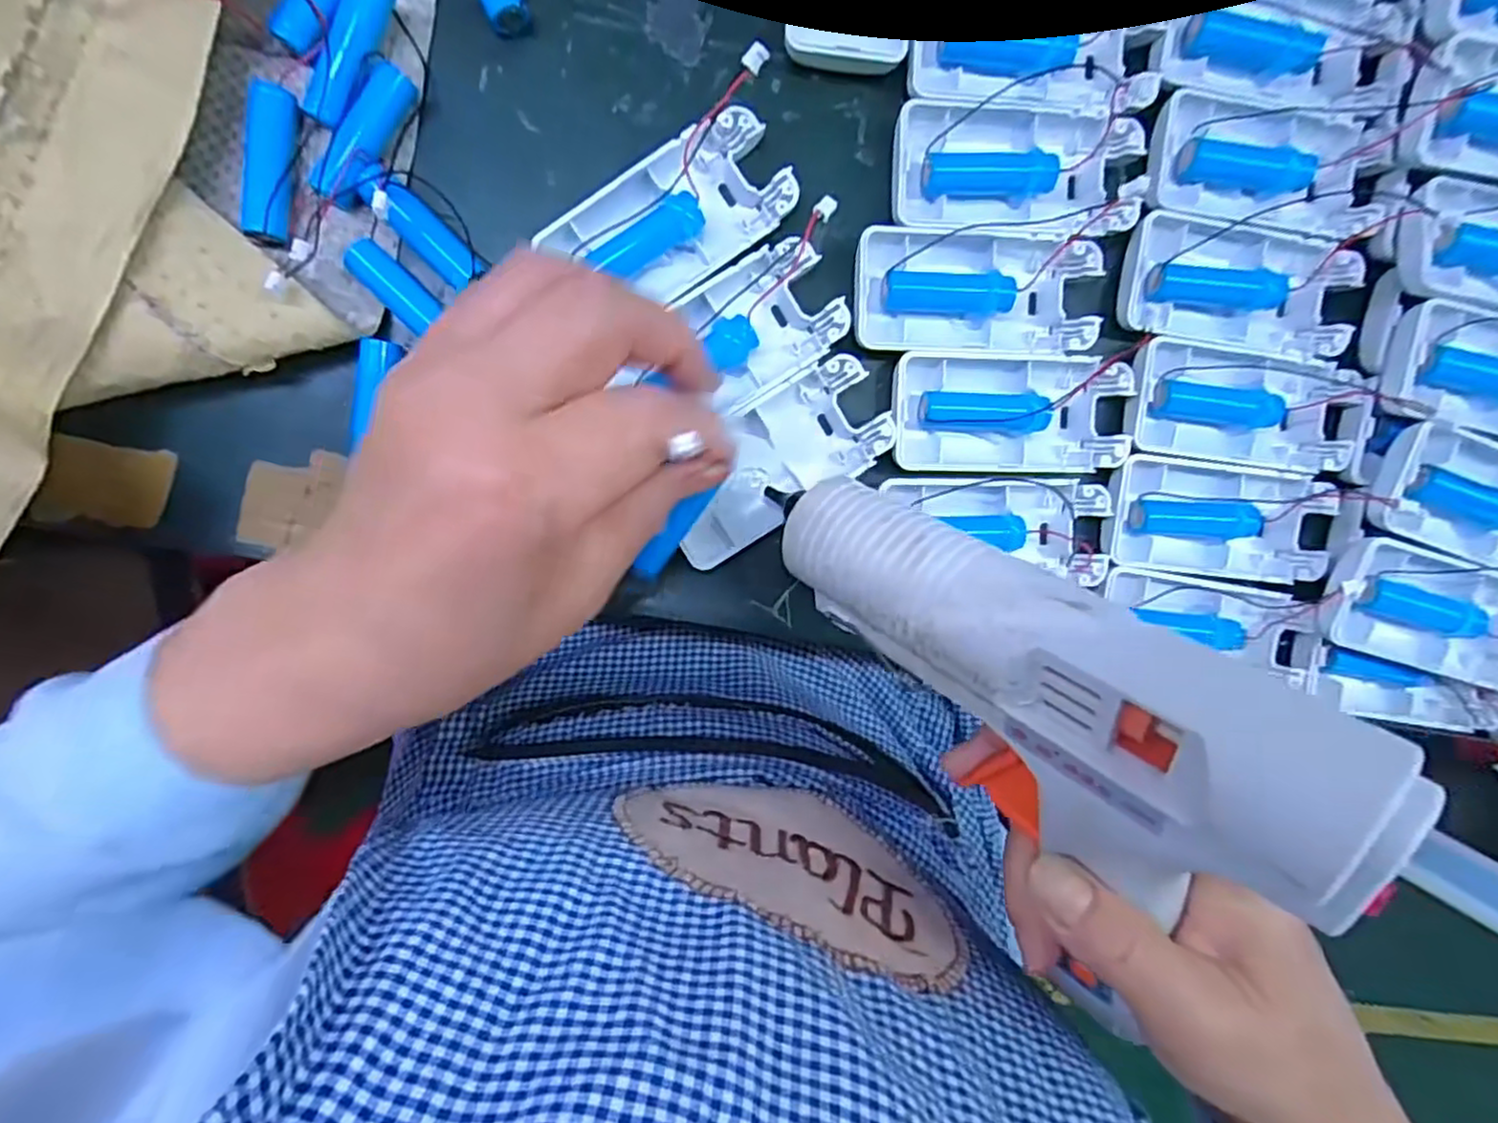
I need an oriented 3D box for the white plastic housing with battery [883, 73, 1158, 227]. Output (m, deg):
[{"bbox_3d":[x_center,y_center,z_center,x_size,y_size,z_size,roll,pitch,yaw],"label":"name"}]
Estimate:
[{"bbox_3d":[0.101,-0.151,0.263,0.097,0.018,0.041,-8,96,-5],"label":"white plastic housing with battery"}]

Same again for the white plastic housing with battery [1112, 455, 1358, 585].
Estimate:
[{"bbox_3d":[0.195,-0.017,0.287,0.099,0.018,0.044,6,94,-6],"label":"white plastic housing with battery"}]

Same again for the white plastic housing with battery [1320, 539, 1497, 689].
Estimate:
[{"bbox_3d":[0.279,0.022,0.279,0.095,0.029,0.043,15,94,-7],"label":"white plastic housing with battery"}]

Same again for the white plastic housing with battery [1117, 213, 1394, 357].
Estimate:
[{"bbox_3d":[0.194,-0.110,0.278,0.097,0.024,0.049,5,95,-6],"label":"white plastic housing with battery"}]

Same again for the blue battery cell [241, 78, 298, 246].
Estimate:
[{"bbox_3d":[-0.165,-0.136,0.240,0.013,0.012,0.051,6,94,-6],"label":"blue battery cell"}]

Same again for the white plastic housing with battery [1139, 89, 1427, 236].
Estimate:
[{"bbox_3d":[0.199,-0.157,0.272,0.092,0.024,0.050,5,95,-6],"label":"white plastic housing with battery"}]

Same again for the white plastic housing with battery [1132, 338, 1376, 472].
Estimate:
[{"bbox_3d":[0.200,-0.062,0.282,0.096,0.015,0.042,6,95,-6],"label":"white plastic housing with battery"}]

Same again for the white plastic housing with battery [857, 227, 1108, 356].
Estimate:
[{"bbox_3d":[0.086,-0.103,0.268,0.091,0.015,0.045,0,95,-5],"label":"white plastic housing with battery"}]

